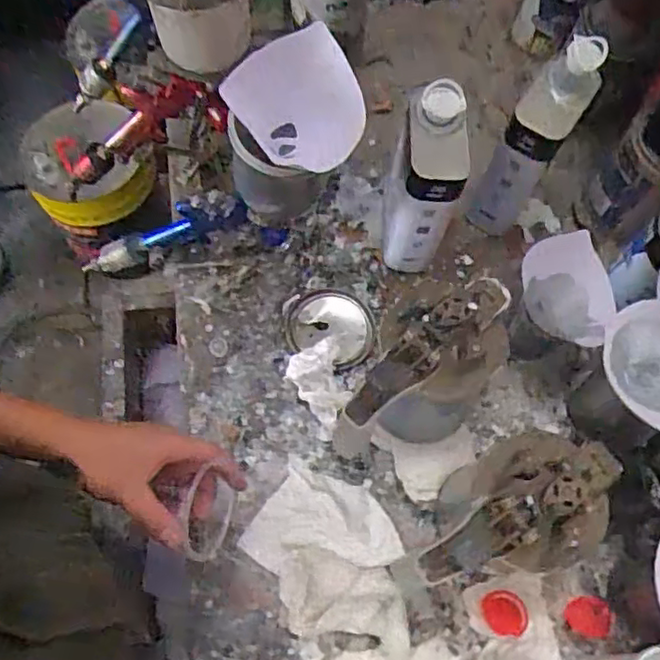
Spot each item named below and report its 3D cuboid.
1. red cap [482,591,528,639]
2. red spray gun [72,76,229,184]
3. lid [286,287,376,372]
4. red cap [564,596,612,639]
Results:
[{"bbox_3d":[0.169,0.273,0.635,0.041,0.008,0.041,-7,65,14],"label":"red cap"},{"bbox_3d":[-0.225,-0.246,0.794,0.256,0.106,0.052,-16,60,37],"label":"red spray gun"},{"bbox_3d":[0.000,-0.003,0.746,0.097,0.015,0.097,1,67,-2],"label":"lid"},{"bbox_3d":[0.252,0.279,0.642,0.040,0.011,0.035,17,67,4],"label":"red cap"}]

